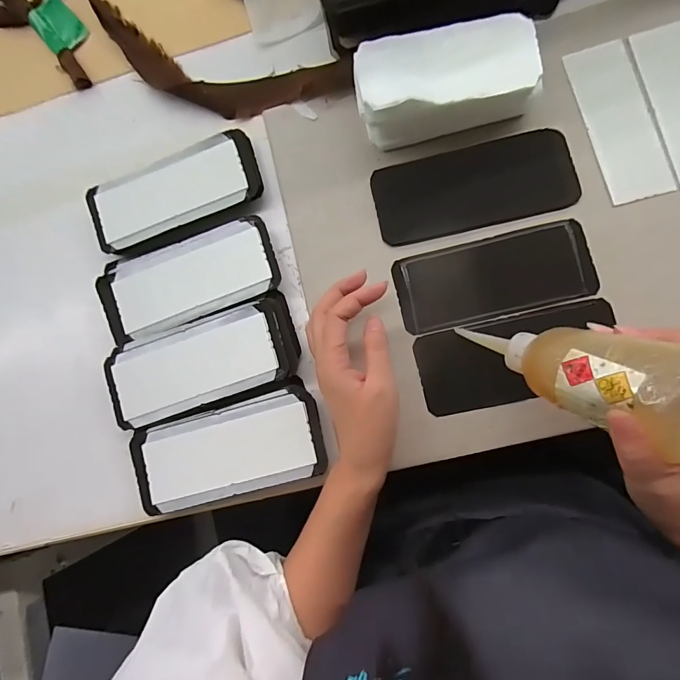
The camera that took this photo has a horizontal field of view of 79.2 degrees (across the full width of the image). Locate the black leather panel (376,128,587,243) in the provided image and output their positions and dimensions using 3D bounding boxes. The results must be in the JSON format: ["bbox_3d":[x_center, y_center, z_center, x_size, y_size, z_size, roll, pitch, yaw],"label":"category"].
[{"bbox_3d":[0.120,-0.141,0.377,0.173,0.009,0.076,-11,85,7],"label":"black leather panel"}]

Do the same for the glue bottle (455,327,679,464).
[{"bbox_3d":[0.151,0.019,0.278,0.048,0.152,0.052,29,87,-35],"label":"glue bottle"}]

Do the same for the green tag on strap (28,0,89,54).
[{"bbox_3d":[-0.308,-0.342,0.448,0.043,0.009,0.066,-41,80,1],"label":"green tag on strap"}]

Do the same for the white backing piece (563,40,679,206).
[{"bbox_3d":[0.246,-0.192,0.362,0.053,0.004,0.144,-15,82,5],"label":"white backing piece"}]

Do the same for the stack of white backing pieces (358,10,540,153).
[{"bbox_3d":[0.091,-0.224,0.359,0.148,0.060,0.078,-11,82,6],"label":"stack of white backing pieces"}]

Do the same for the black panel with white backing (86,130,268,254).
[{"bbox_3d":[-0.160,-0.143,0.399,0.167,0.014,0.075,-20,82,5],"label":"black panel with white backing"}]

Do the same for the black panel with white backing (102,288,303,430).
[{"bbox_3d":[-0.123,0.019,0.370,0.170,0.014,0.076,-19,82,5],"label":"black panel with white backing"}]

